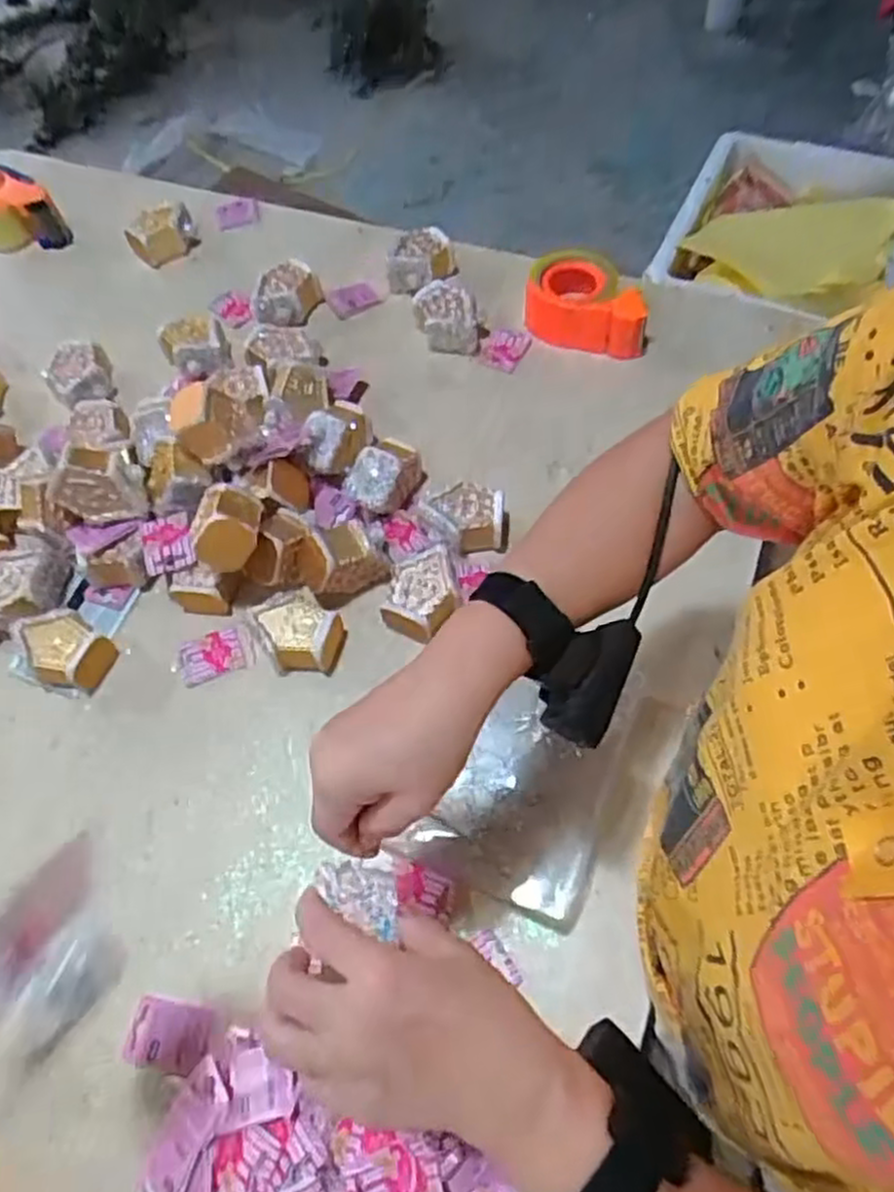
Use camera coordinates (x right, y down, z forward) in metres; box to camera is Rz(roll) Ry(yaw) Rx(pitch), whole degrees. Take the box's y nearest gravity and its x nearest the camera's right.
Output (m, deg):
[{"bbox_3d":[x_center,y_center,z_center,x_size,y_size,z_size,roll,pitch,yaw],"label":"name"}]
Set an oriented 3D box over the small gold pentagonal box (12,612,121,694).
[{"bbox_3d":[-0.362,0.050,0.714,0.087,0.042,0.067,28,67,17],"label":"small gold pentagonal box"}]

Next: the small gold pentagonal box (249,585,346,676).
[{"bbox_3d":[-0.135,0.033,0.703,0.079,0.049,0.080,-24,63,-9],"label":"small gold pentagonal box"}]

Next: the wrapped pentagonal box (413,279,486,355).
[{"bbox_3d":[0.002,-0.320,0.888,0.080,0.053,0.078,0,62,3],"label":"wrapped pentagonal box"}]

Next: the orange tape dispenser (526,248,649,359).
[{"bbox_3d":[0.163,-0.338,0.870,0.143,0.053,0.103,14,64,10],"label":"orange tape dispenser"}]

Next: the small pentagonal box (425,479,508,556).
[{"bbox_3d":[0.024,-0.077,0.752,0.076,0.049,0.064,-9,62,-2],"label":"small pentagonal box"}]

